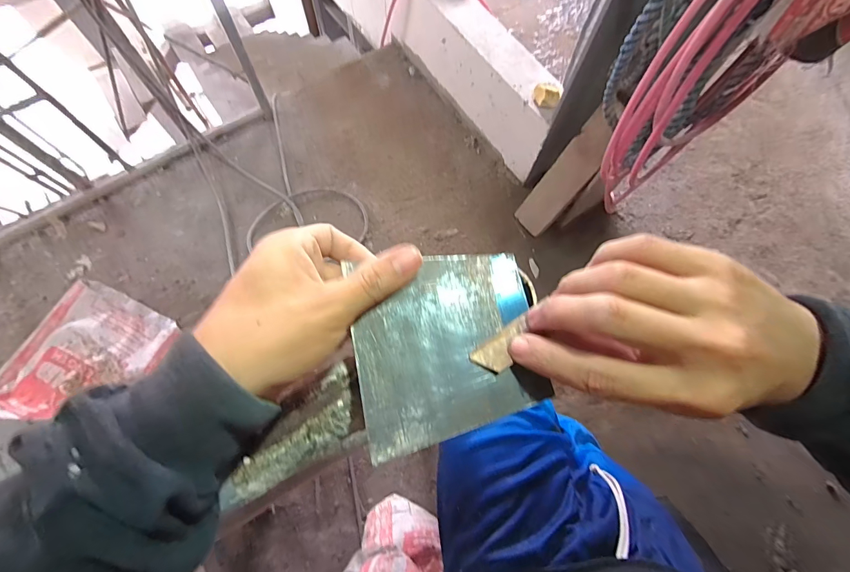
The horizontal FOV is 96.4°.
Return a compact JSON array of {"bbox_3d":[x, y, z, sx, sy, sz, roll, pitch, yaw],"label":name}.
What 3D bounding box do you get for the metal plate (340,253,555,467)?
[{"bbox_3d":[0.012,0.031,0.204,0.096,0.004,0.094,-10,73,-8],"label":"metal plate"}]

